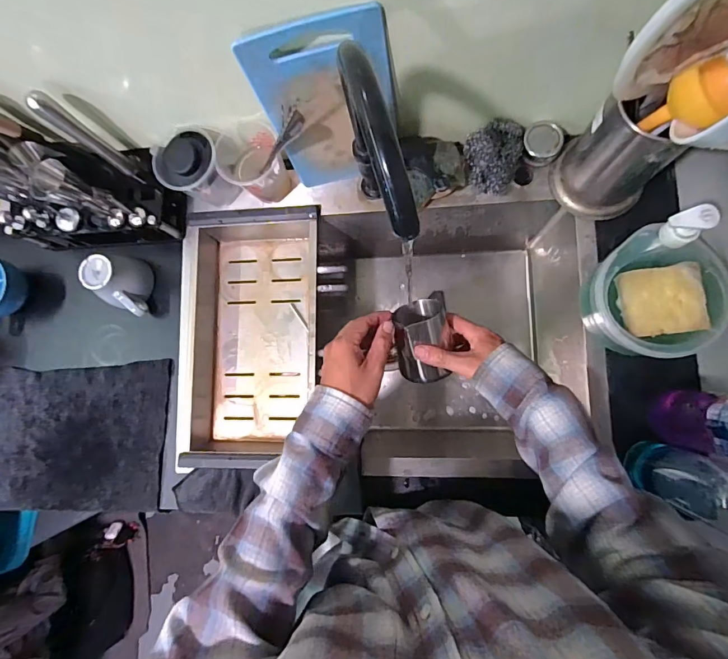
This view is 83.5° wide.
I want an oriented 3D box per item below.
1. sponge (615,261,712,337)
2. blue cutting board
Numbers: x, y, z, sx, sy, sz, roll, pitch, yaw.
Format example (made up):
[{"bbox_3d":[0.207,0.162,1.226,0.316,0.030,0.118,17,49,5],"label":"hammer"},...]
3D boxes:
[{"bbox_3d":[0.348,-0.033,0.474,0.078,0.028,0.077,-9,82,6],"label":"sponge"},{"bbox_3d":[-0.035,-0.258,0.487,0.147,0.227,0.015,-12,75,7],"label":"blue cutting board"}]

